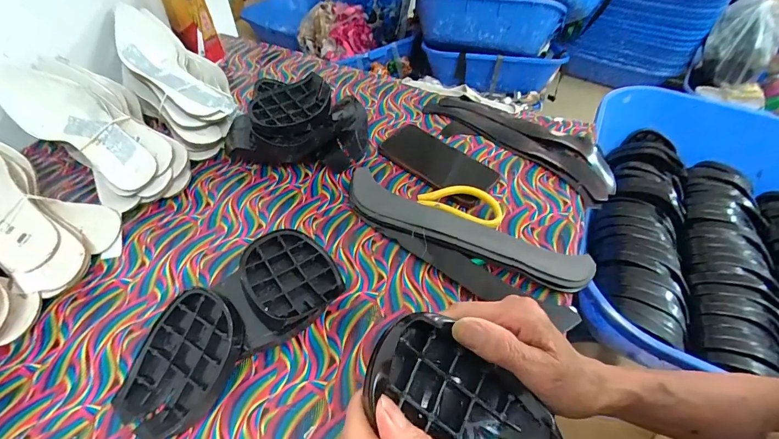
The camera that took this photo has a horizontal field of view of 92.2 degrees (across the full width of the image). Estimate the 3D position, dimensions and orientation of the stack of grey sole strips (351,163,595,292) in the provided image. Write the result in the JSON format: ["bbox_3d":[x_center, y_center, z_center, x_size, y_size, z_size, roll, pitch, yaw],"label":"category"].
[{"bbox_3d":[0.084,0.011,0.429,0.283,0.029,0.059,17,51,15],"label":"stack of grey sole strips"}]

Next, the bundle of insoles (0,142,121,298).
[{"bbox_3d":[-0.425,-0.029,0.413,0.282,0.044,0.098,32,55,9],"label":"bundle of insoles"}]

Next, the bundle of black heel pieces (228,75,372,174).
[{"bbox_3d":[-0.121,-0.135,0.528,0.191,0.068,0.167,4,49,4],"label":"bundle of black heel pieces"}]

